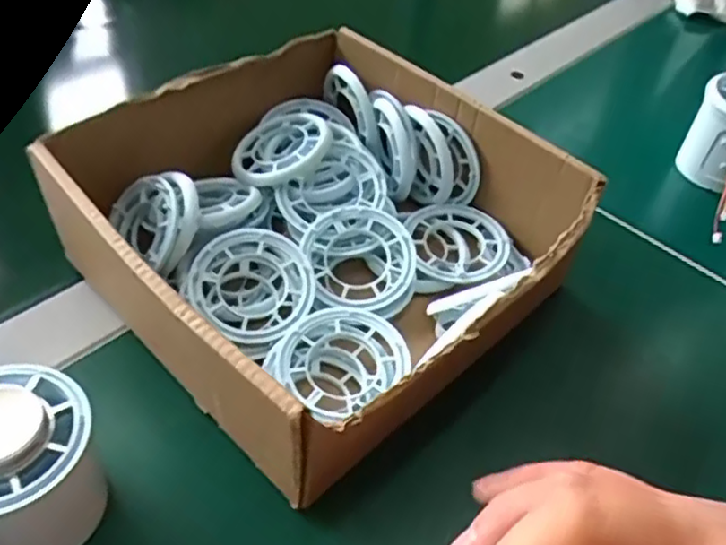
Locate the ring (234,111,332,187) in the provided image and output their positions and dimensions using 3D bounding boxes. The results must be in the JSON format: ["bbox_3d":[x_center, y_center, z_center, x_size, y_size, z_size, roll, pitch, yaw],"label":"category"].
[{"bbox_3d":[-0.044,-0.068,0.369,0.054,0.010,0.054,-8,50,10],"label":"ring"}]

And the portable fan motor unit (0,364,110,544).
[{"bbox_3d":[-0.120,0.071,0.238,0.051,0.057,0.052,3,46,-3],"label":"portable fan motor unit"}]

